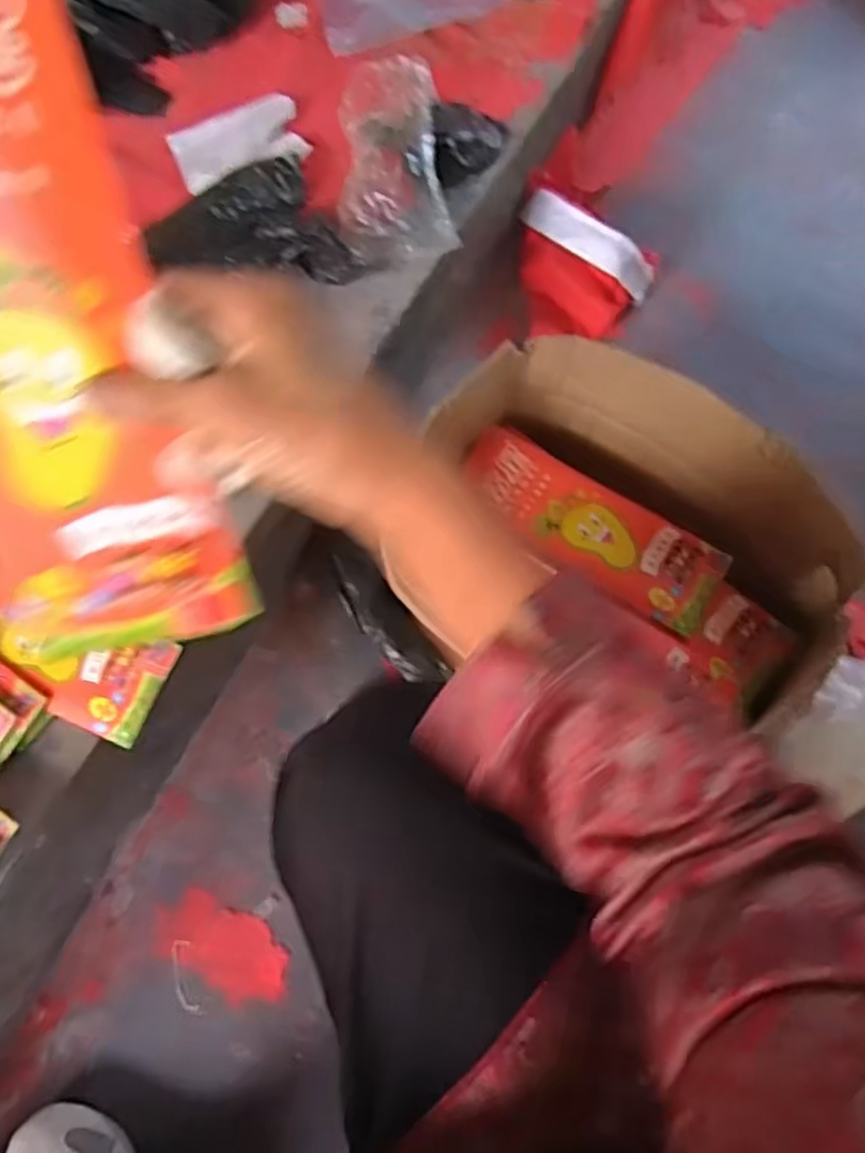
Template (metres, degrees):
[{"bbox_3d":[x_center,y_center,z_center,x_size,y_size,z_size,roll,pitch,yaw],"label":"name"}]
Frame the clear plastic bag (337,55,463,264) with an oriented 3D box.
[{"bbox_3d":[-0.040,-0.446,0.795,0.115,0.034,0.227,-3,81,-1],"label":"clear plastic bag"}]

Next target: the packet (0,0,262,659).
[{"bbox_3d":[-0.138,-0.074,0.248,0.095,0.242,0.013,-10,31,-3],"label":"packet"}]

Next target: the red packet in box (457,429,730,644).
[{"bbox_3d":[0.134,-0.045,0.648,0.242,0.020,0.090,36,71,12],"label":"red packet in box"}]

